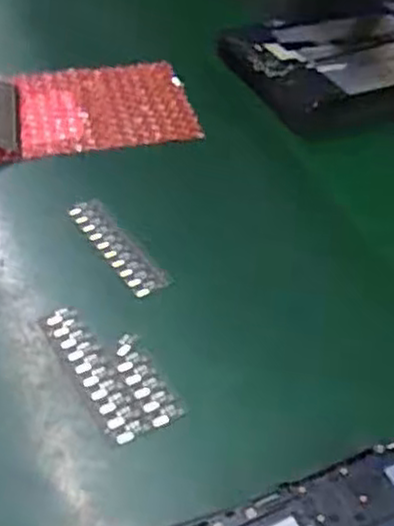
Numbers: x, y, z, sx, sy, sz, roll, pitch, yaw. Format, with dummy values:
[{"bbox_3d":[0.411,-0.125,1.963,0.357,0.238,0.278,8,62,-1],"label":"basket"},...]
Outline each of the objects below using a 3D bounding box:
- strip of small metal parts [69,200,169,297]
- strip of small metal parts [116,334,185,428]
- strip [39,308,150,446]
[{"bbox_3d":[-0.052,-0.011,0.475,0.022,0.007,0.094,-22,47,-26],"label":"strip of small metal parts"},{"bbox_3d":[-0.028,0.060,0.391,0.016,0.004,0.061,-19,46,-23],"label":"strip of small metal parts"},{"bbox_3d":[-0.057,0.059,0.401,0.020,0.006,0.095,-21,46,-25],"label":"strip"}]

